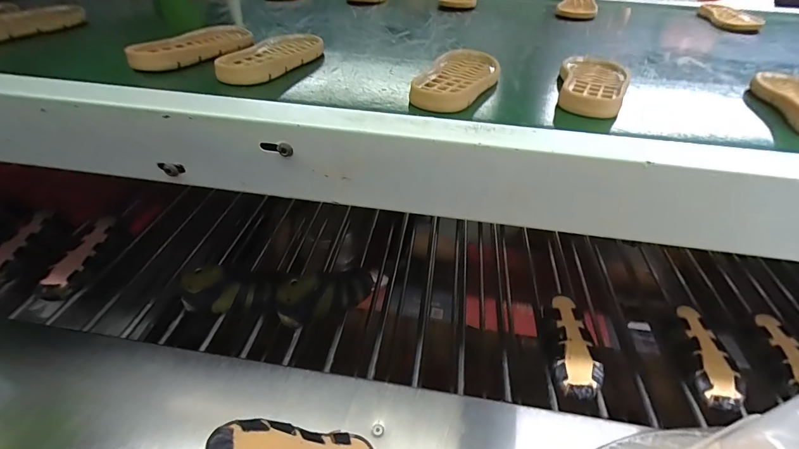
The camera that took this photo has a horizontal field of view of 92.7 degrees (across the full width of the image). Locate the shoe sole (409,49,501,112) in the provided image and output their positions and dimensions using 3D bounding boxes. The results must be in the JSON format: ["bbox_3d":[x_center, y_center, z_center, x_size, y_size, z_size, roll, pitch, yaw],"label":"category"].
[{"bbox_3d":[0.066,-0.162,0.424,0.071,0.025,0.165,19,44,17],"label":"shoe sole"}]

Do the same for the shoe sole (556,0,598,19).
[{"bbox_3d":[0.361,-0.442,0.768,0.072,0.017,0.160,18,44,16],"label":"shoe sole"}]

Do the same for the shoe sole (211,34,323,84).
[{"bbox_3d":[-0.145,-0.203,0.461,0.075,0.026,0.173,14,43,13],"label":"shoe sole"}]

